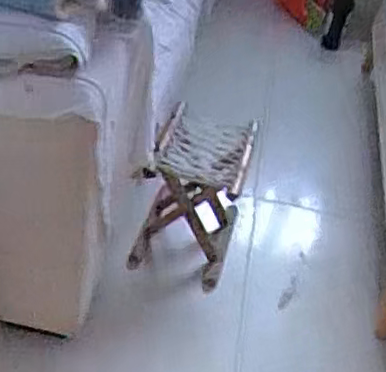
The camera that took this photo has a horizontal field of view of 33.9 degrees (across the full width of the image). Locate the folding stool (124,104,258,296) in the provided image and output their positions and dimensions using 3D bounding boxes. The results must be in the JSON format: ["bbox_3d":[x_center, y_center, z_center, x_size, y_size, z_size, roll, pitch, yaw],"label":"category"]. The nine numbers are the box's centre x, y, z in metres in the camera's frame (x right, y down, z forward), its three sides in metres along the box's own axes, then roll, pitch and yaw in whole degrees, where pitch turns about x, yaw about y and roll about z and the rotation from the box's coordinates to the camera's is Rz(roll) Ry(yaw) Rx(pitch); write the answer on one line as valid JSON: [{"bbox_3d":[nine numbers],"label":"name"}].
[{"bbox_3d":[0.005,0.030,1.562,0.234,0.378,0.316,19,42,8],"label":"folding stool"}]

